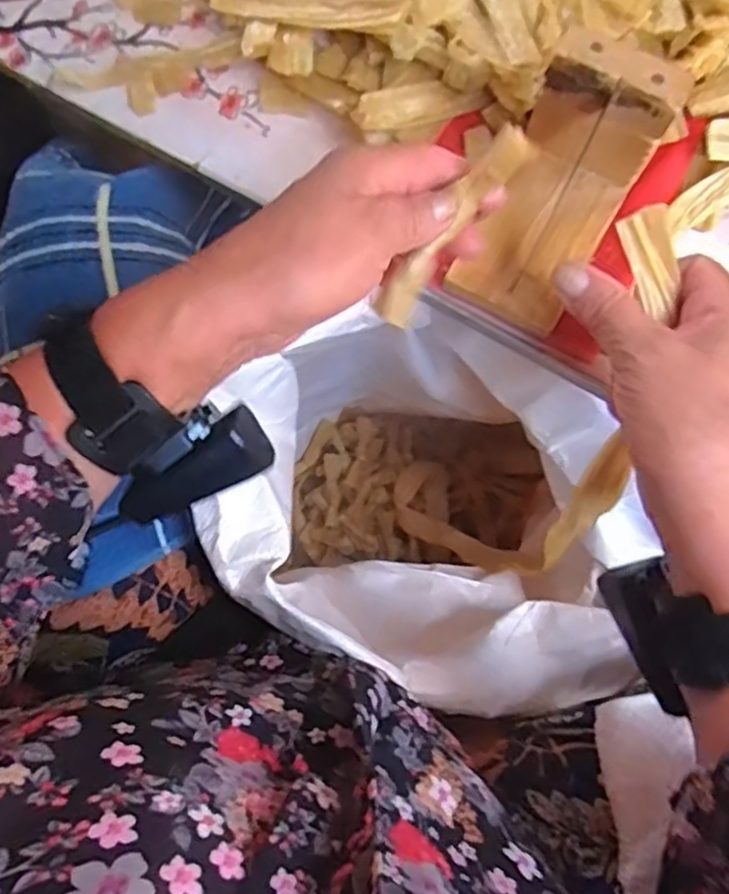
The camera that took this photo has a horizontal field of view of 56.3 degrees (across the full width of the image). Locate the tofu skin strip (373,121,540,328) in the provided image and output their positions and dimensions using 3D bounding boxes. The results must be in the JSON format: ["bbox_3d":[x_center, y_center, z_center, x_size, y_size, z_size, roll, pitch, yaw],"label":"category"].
[{"bbox_3d":[0.038,-0.094,0.299,0.016,0.013,0.095,44,115,9],"label":"tofu skin strip"}]

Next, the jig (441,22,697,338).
[{"bbox_3d":[0.092,-0.120,0.322,0.059,0.074,0.101,28,80,7],"label":"jig"}]

